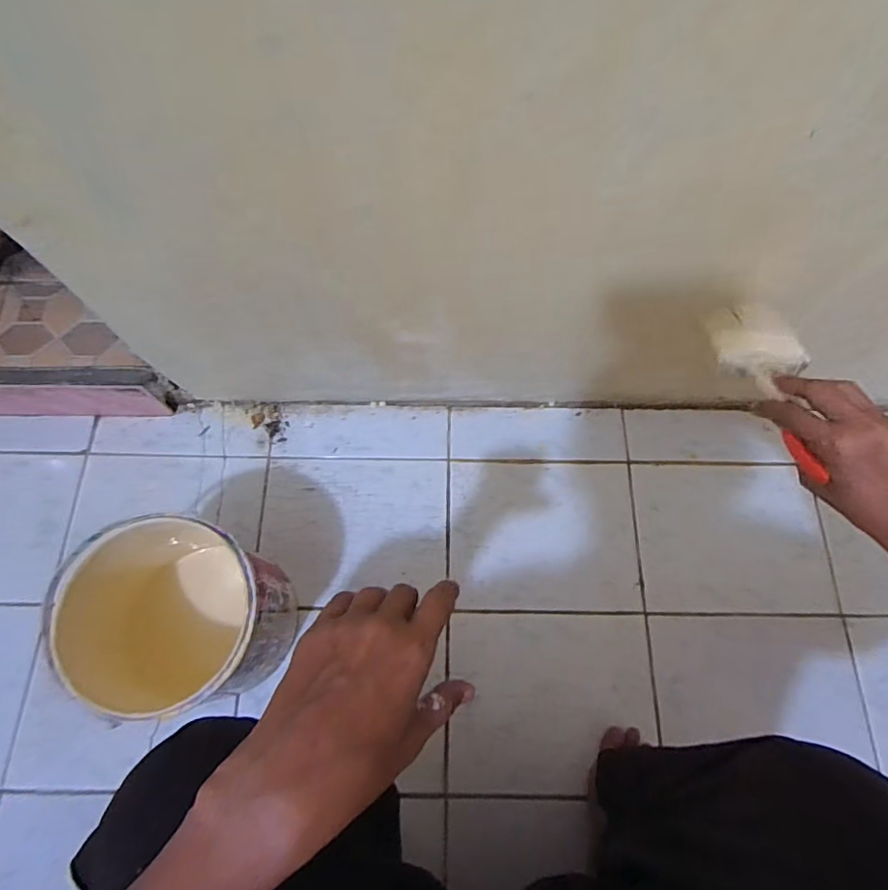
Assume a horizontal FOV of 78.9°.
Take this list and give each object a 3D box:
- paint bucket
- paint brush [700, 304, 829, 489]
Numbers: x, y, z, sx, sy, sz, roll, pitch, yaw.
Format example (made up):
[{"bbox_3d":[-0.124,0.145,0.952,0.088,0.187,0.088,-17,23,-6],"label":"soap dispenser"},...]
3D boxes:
[{"bbox_3d":[-0.281,0.186,0.608,0.206,0.219,0.183,-6,71,-5],"label":"paint bucket"},{"bbox_3d":[0.276,-0.065,0.461,0.071,0.020,0.207,6,50,3],"label":"paint brush"}]

